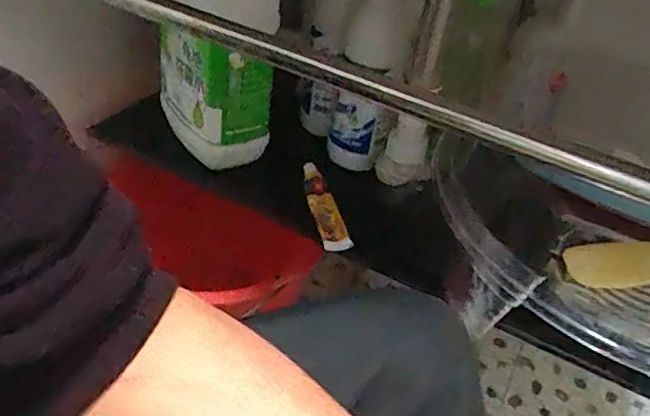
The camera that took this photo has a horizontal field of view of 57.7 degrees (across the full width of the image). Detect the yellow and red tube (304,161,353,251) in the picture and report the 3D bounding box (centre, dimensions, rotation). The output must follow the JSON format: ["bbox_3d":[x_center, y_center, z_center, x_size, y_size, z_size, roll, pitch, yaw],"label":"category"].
[{"bbox_3d":[-0.001,-0.003,0.620,0.026,0.021,0.125,-5,40,-16],"label":"yellow and red tube"}]

